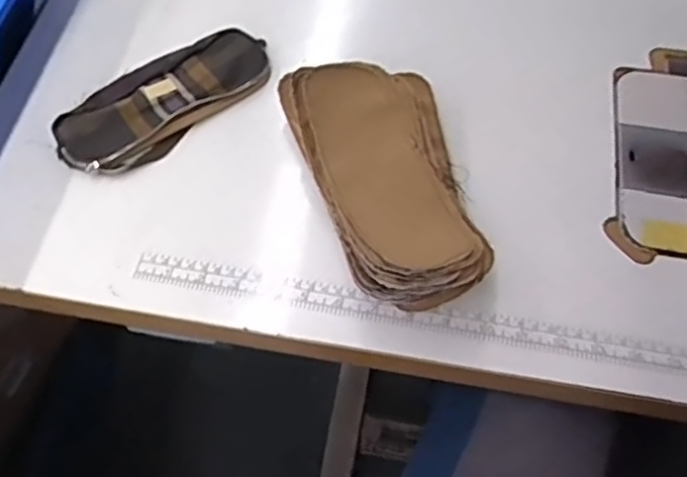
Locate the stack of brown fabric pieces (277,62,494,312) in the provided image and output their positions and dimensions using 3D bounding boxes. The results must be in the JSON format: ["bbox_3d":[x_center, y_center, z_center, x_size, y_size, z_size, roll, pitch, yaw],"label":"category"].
[{"bbox_3d":[0.037,-0.043,0.472,0.110,0.054,0.198,-17,63,-9],"label":"stack of brown fabric pieces"}]

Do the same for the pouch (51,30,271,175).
[{"bbox_3d":[-0.150,-0.122,0.541,0.185,0.019,0.081,-37,67,-18],"label":"pouch"}]

